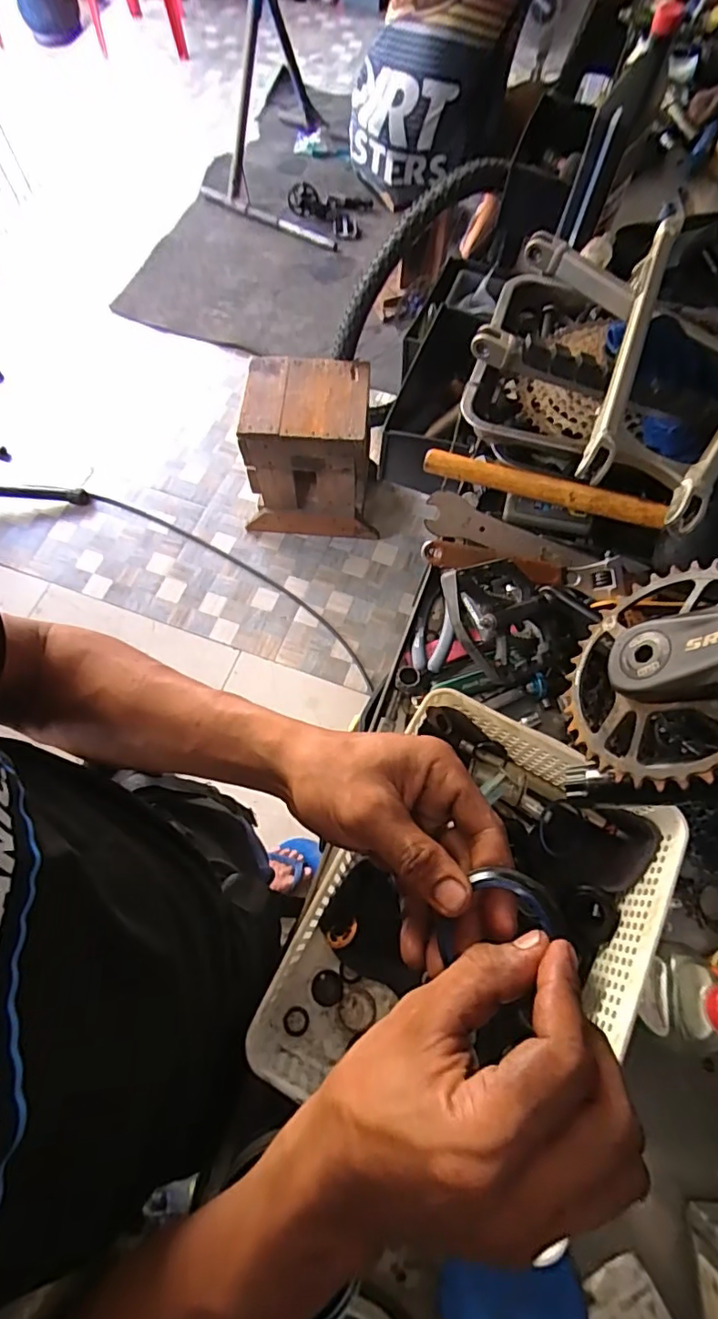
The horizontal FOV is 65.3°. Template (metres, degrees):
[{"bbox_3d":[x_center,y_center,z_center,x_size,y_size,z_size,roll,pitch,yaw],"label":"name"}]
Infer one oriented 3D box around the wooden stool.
[{"bbox_3d":[-0.123,-0.556,1.541,0.337,0.415,0.250,6,68,2],"label":"wooden stool"}]

